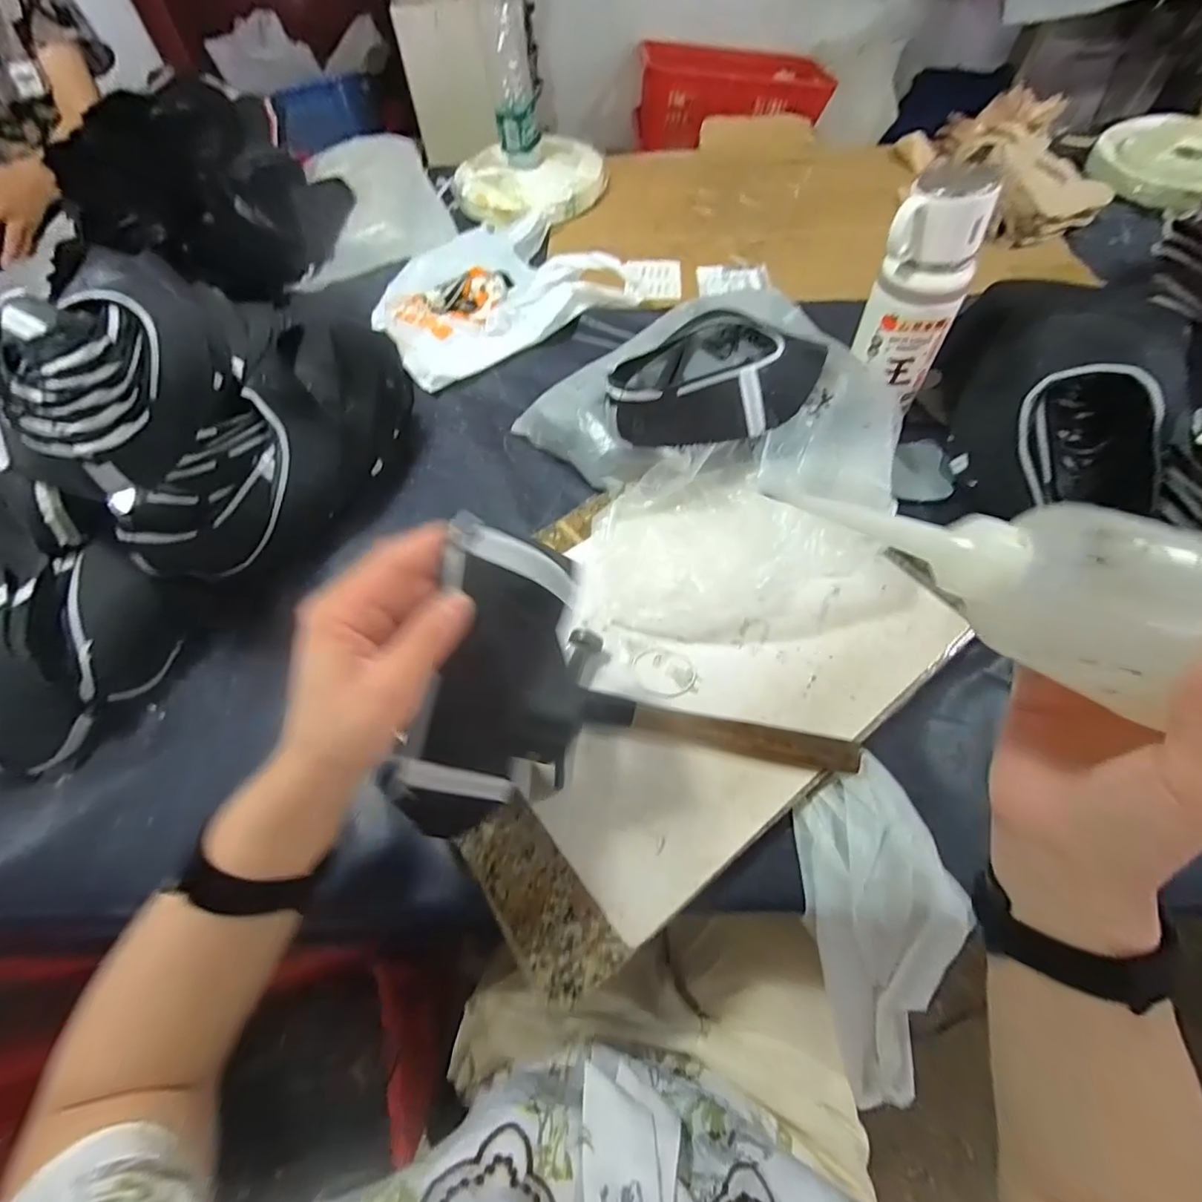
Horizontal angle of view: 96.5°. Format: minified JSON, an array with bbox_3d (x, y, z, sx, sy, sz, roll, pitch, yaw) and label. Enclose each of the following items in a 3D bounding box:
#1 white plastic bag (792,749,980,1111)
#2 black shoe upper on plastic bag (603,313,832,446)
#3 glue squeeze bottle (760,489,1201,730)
[{"bbox_3d":[0.211,0.284,0.418,0.102,0.077,0.299,-9,101,-3],"label":"white plastic bag"},{"bbox_3d":[0.104,-0.232,0.523,0.217,0.065,0.158,-9,60,-3],"label":"black shoe upper on plastic bag"},{"bbox_3d":[0.152,-0.007,0.187,0.174,0.048,0.042,22,63,17],"label":"glue squeeze bottle"}]

